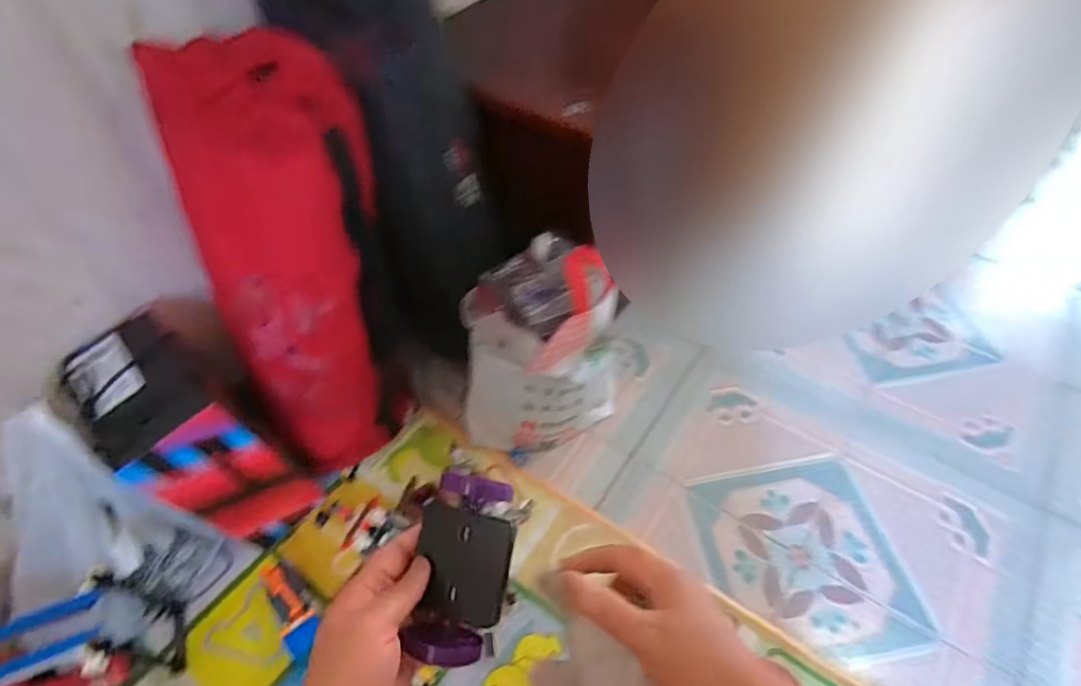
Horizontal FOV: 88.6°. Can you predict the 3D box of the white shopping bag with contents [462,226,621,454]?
[{"bbox_3d":[0.003,0.016,0.898,0.247,0.357,0.194,7,52,6],"label":"white shopping bag with contents"}]

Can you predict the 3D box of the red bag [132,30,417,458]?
[{"bbox_3d":[-0.302,-0.065,0.737,0.241,0.573,0.145,-19,53,-13],"label":"red bag"}]

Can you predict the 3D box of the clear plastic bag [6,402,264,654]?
[{"bbox_3d":[-0.563,0.257,0.701,0.180,0.353,0.175,15,53,12],"label":"clear plastic bag"}]

